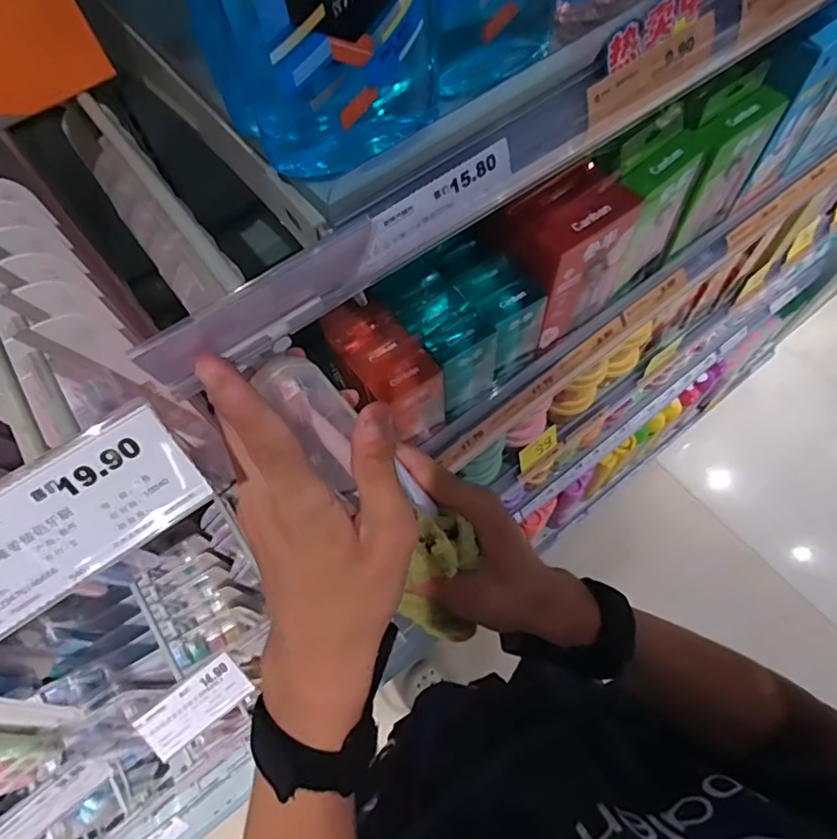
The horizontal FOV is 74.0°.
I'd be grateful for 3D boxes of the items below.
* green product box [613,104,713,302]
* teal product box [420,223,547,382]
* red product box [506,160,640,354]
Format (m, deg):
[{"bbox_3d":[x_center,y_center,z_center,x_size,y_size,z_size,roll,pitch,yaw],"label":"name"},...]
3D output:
[{"bbox_3d":[0.199,-0.179,0.488,0.046,0.153,0.089,41,73,20],"label":"green product box"},{"bbox_3d":[0.059,-0.099,0.490,0.056,0.093,0.099,-33,67,-12],"label":"teal product box"},{"bbox_3d":[0.125,-0.136,0.470,0.085,0.136,0.059,-33,67,-11],"label":"red product box"}]

